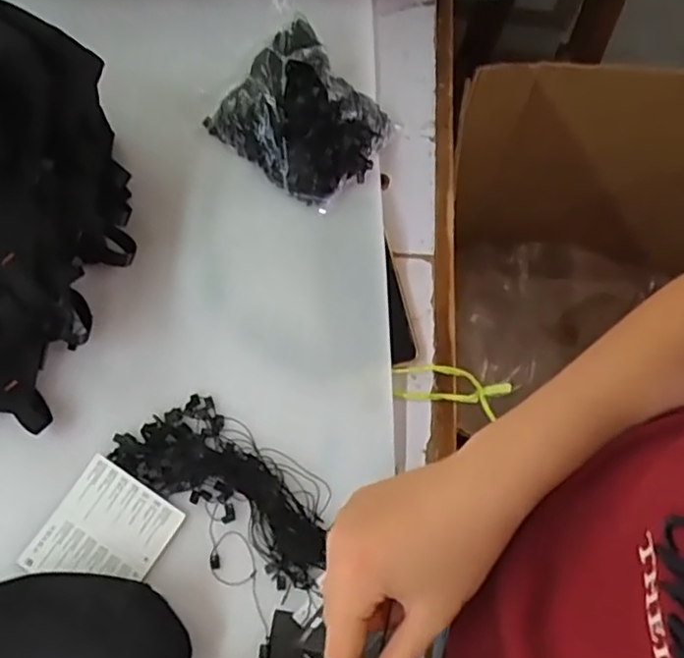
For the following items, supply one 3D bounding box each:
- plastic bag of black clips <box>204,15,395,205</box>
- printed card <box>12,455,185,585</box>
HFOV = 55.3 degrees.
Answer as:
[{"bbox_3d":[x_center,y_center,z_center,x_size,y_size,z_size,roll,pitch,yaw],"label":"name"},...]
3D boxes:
[{"bbox_3d":[-0.035,-0.202,0.611,0.147,0.060,0.123,43,75,14],"label":"plastic bag of black clips"},{"bbox_3d":[-0.186,0.161,0.511,0.091,0.007,0.096,30,72,11],"label":"printed card"}]

